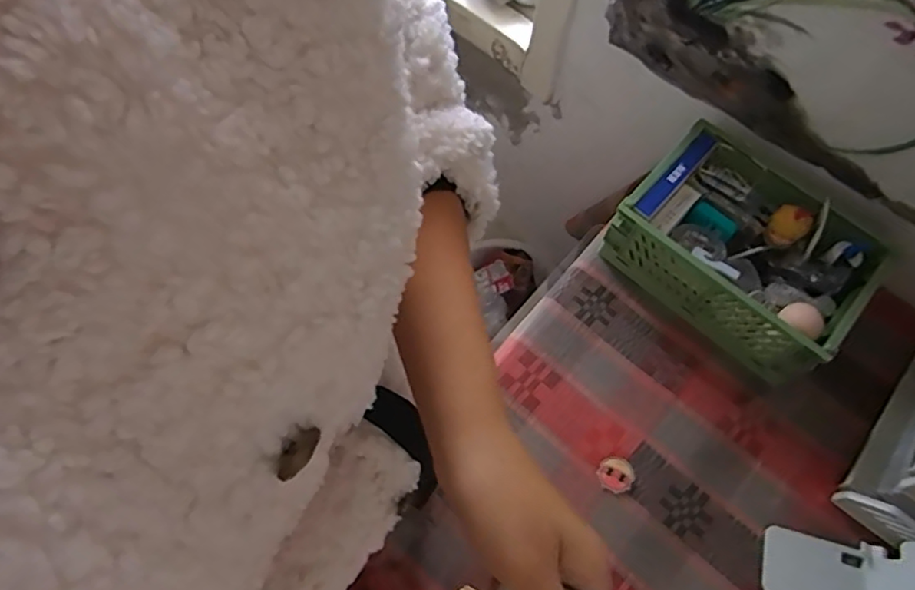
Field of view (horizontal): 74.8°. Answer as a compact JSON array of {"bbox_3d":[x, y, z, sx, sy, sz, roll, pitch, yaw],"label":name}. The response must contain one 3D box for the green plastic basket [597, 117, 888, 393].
[{"bbox_3d":[0.316,-0.052,0.674,0.247,0.104,0.181,40,72,15],"label":"green plastic basket"}]

